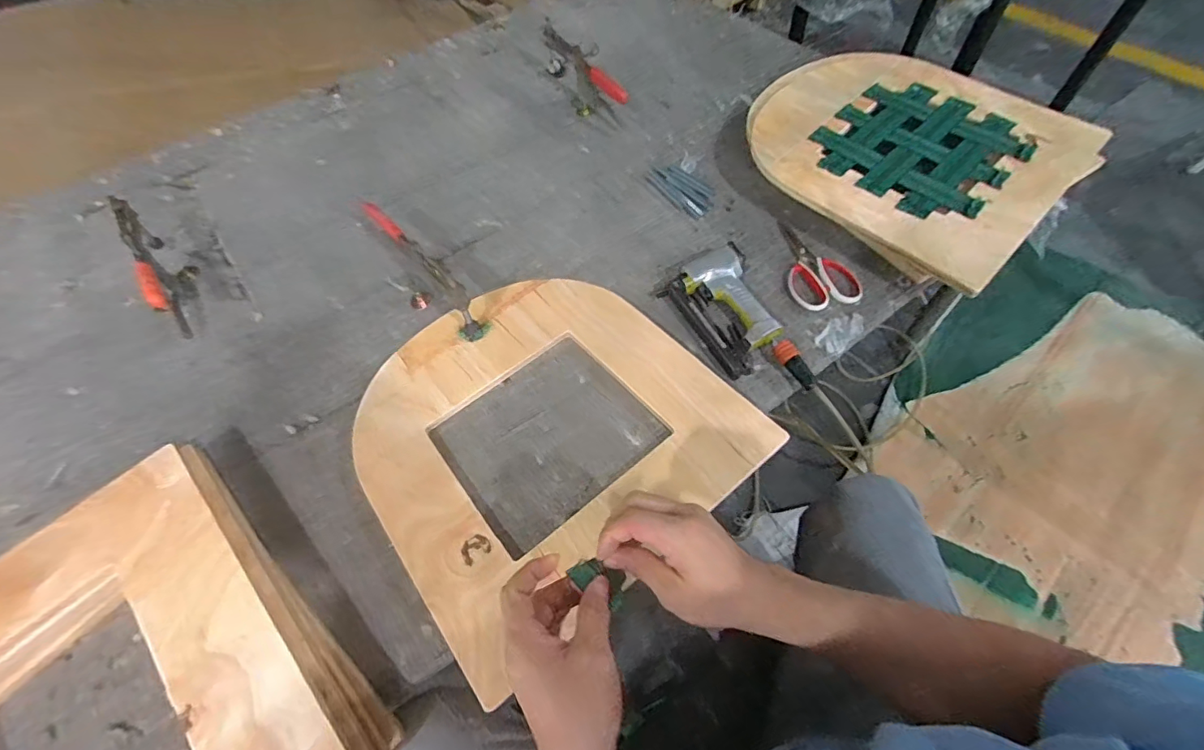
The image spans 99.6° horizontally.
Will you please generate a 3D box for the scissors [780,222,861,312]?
[{"bbox_3d":[0.323,-0.186,0.794,0.094,0.010,0.194,-12,59,-3],"label":"scissors"}]

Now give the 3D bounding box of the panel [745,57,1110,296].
[{"bbox_3d":[0.494,-0.390,0.847,0.432,0.041,0.484,-40,64,-18],"label":"panel"}]

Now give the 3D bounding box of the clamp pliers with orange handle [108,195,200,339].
[{"bbox_3d":[-0.709,-0.178,0.812,0.052,0.088,0.268,-37,63,-17],"label":"clamp pliers with orange handle"}]

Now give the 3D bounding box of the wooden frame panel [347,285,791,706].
[{"bbox_3d":[-0.080,0.057,0.669,0.448,0.015,0.446,-36,63,-16],"label":"wooden frame panel"}]

